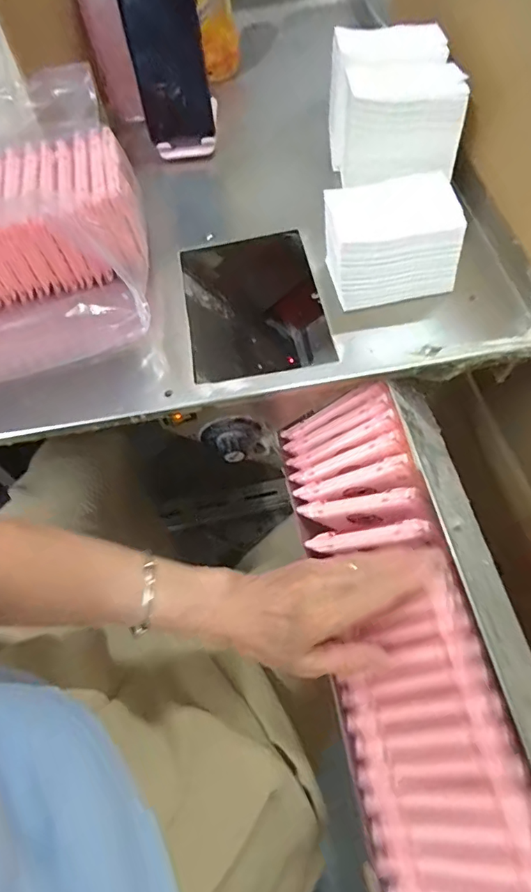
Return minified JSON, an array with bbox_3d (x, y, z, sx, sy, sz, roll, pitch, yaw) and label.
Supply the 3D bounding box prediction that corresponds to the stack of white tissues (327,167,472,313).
[{"bbox_3d":[0.105,-0.177,0.426,0.113,0.082,0.075,-4,61,2],"label":"stack of white tissues"}]

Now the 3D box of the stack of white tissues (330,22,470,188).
[{"bbox_3d":[0.120,-0.333,0.485,0.113,0.099,0.153,-4,61,2],"label":"stack of white tissues"}]

